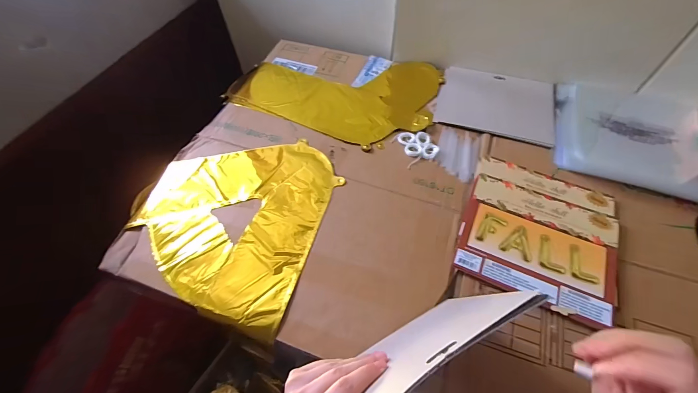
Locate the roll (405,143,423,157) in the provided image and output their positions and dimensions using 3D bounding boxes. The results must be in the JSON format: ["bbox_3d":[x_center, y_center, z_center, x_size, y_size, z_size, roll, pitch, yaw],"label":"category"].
[{"bbox_3d":[0.107,-0.077,0.529,0.027,0.005,0.026,-3,57,-1],"label":"roll"}]

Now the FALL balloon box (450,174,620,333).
[{"bbox_3d":[0.256,0.062,0.436,0.190,0.013,0.160,22,60,15],"label":"FALL balloon box"}]

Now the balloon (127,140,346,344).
[{"bbox_3d":[-0.180,0.020,0.487,0.289,0.022,0.277,17,59,11],"label":"balloon"}]

